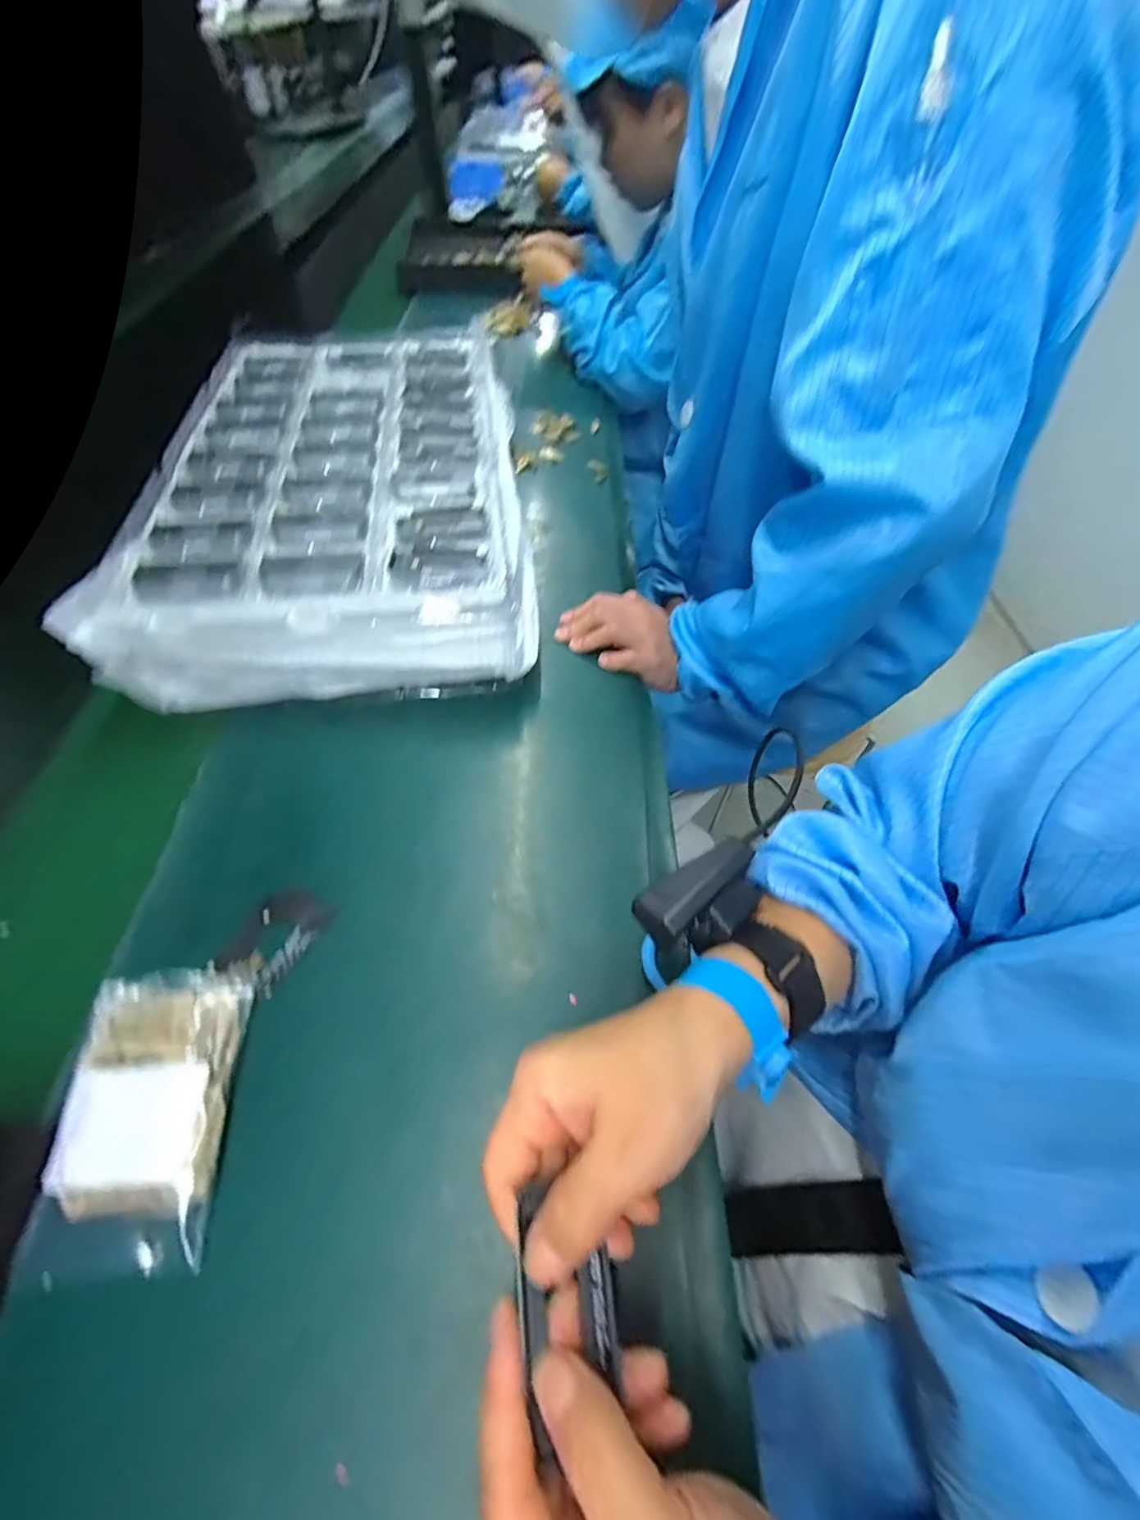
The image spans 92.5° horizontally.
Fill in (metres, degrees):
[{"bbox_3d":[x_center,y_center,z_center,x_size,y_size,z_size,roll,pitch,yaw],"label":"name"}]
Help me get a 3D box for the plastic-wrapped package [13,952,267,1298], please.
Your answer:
[{"bbox_3d":[-0.220,0.177,0.283,0.079,0.026,0.135,-8,51,-1],"label":"plastic-wrapped package"}]

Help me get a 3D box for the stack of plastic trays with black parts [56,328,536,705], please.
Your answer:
[{"bbox_3d":[-0.218,-0.278,0.557,0.314,0.116,0.512,-8,51,-2],"label":"stack of plastic trays with black parts"}]

